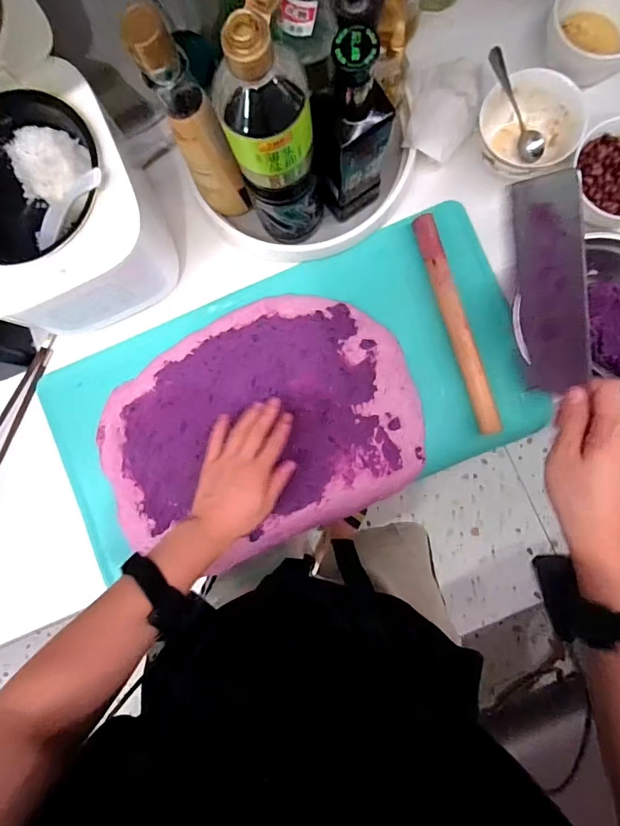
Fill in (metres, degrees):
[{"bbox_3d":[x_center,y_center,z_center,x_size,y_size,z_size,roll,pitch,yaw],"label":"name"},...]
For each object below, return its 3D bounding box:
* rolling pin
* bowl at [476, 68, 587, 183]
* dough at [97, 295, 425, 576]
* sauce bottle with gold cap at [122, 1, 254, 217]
[{"bbox_3d":[0.181,-0.110,0.528,0.027,0.025,0.281,-18,87,3],"label":"rolling pin"},{"bbox_3d":[0.261,-0.336,0.516,0.114,0.051,0.120,0,88,4],"label":"bowl"},{"bbox_3d":[-0.068,0.020,0.546,0.399,0.013,0.291,-26,86,3],"label":"dough"},{"bbox_3d":[-0.111,-0.273,0.433,0.052,0.236,0.047,-27,86,3],"label":"sauce bottle with gold cap"}]

